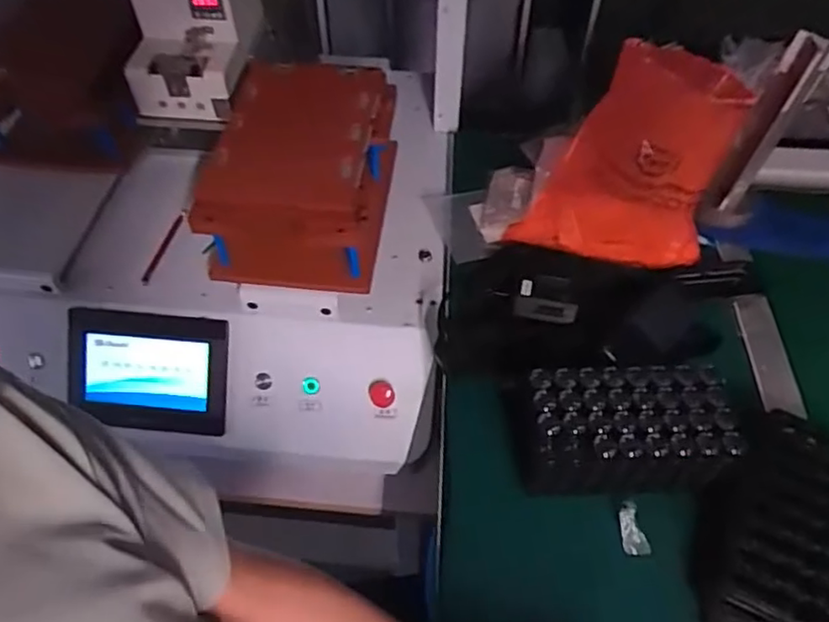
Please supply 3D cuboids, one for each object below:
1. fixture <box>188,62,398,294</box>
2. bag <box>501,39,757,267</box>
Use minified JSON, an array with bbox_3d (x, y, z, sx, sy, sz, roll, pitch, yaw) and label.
[{"bbox_3d":[-0.132,-0.170,0.775,0.195,0.134,0.250,3,54,1],"label":"fixture"},{"bbox_3d":[0.247,-0.162,0.737,0.200,0.227,0.136,35,61,22],"label":"bag"}]

